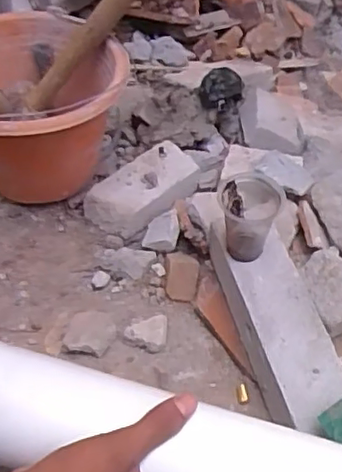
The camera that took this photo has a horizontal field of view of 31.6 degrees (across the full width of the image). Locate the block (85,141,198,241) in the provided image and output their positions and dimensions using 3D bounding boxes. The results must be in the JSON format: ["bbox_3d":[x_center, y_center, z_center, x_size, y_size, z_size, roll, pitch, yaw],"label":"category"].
[{"bbox_3d":[-0.034,-0.063,0.846,0.165,0.043,0.089,-37,61,-25],"label":"block"}]

